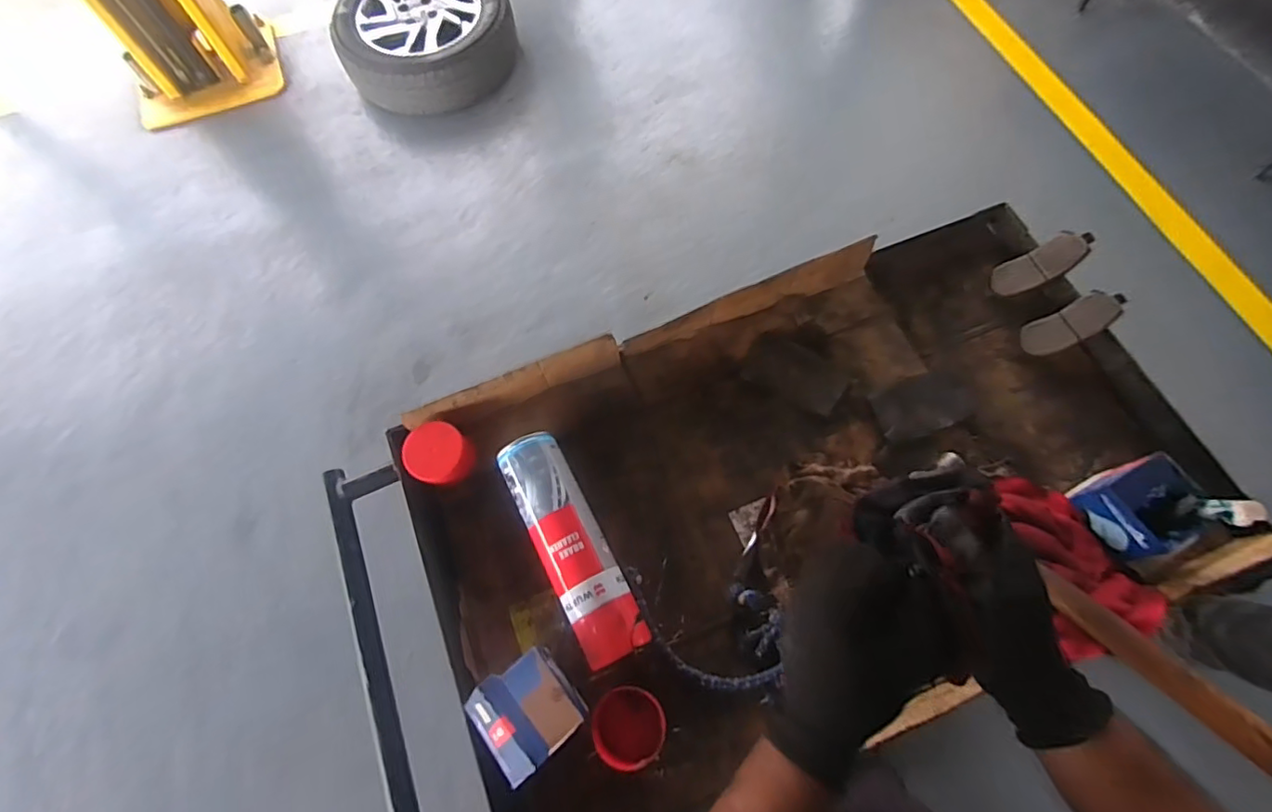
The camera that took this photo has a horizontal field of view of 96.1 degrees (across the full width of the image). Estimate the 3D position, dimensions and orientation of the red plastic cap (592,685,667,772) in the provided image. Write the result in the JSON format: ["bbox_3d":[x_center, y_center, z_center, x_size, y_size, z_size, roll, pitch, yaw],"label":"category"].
[{"bbox_3d":[-0.007,0.301,0.542,0.065,0.042,0.064,-1,70,-2],"label":"red plastic cap"}]

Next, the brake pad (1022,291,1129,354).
[{"bbox_3d":[0.509,-0.097,0.666,0.108,0.016,0.045,-28,71,18],"label":"brake pad"}]

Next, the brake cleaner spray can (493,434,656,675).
[{"bbox_3d":[-0.068,0.139,0.585,0.071,0.054,0.244,-26,73,-10],"label":"brake cleaner spray can"}]

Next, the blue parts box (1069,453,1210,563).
[{"bbox_3d":[0.502,0.100,0.566,0.084,0.055,0.082,-22,70,-7],"label":"blue parts box"}]

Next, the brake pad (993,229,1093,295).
[{"bbox_3d":[0.490,-0.172,0.690,0.111,0.016,0.043,-29,71,18],"label":"brake pad"}]

